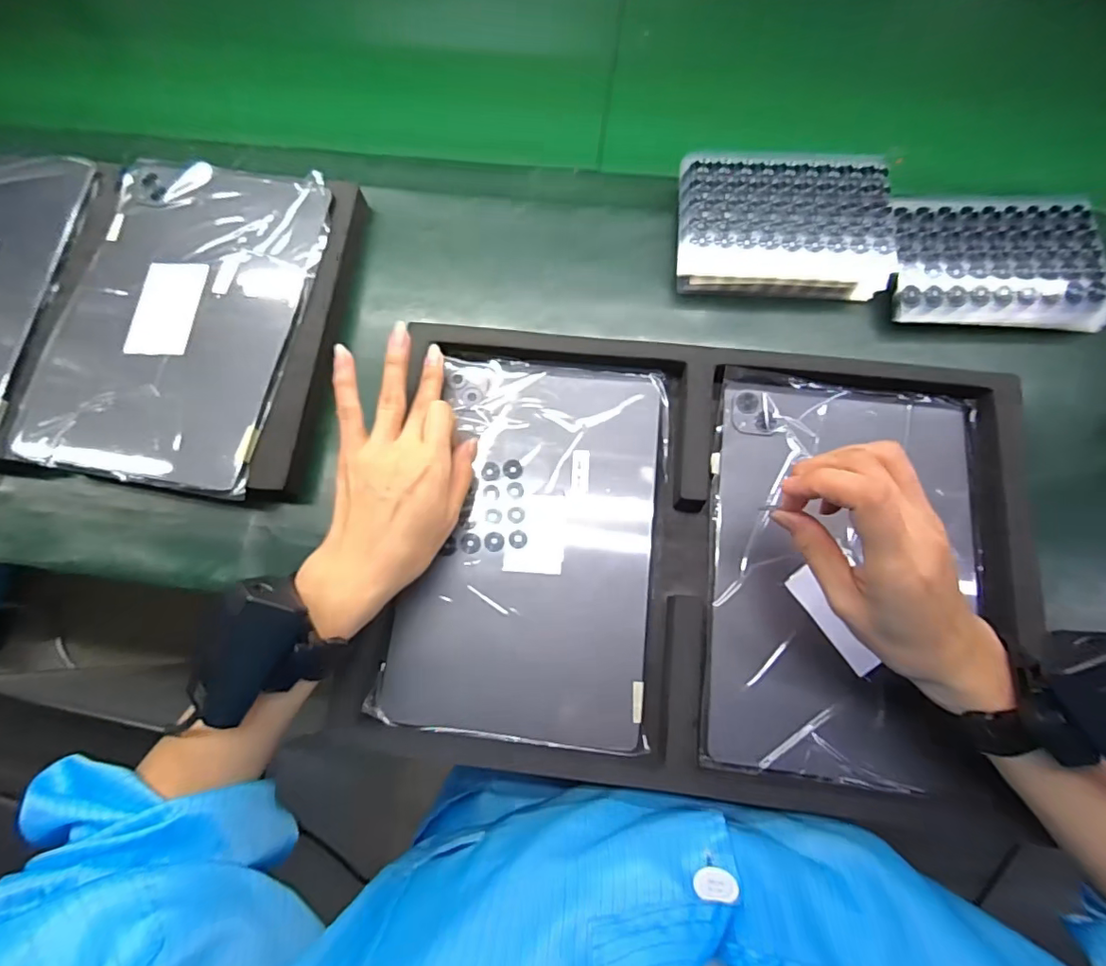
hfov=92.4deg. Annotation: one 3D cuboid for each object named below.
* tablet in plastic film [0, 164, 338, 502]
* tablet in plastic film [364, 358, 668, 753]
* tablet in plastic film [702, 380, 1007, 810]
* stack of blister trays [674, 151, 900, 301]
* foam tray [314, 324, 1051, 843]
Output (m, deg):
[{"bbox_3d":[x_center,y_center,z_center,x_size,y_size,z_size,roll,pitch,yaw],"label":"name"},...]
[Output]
[{"bbox_3d":[-0.282,-0.132,0.402,0.183,0.009,0.264,6,73,3],"label":"tablet in plastic film"},{"bbox_3d":[-0.014,0.038,0.366,0.169,0.014,0.252,5,73,3],"label":"tablet in plastic film"},{"bbox_3d":[0.194,0.057,0.352,0.171,0.016,0.259,7,73,4],"label":"tablet in plastic film"},{"bbox_3d":[0.179,-0.203,0.420,0.159,0.048,0.094,3,73,2],"label":"stack of blister trays"},{"bbox_3d":[0.087,0.045,0.354,0.410,0.038,0.293,7,73,4],"label":"foam tray"}]

